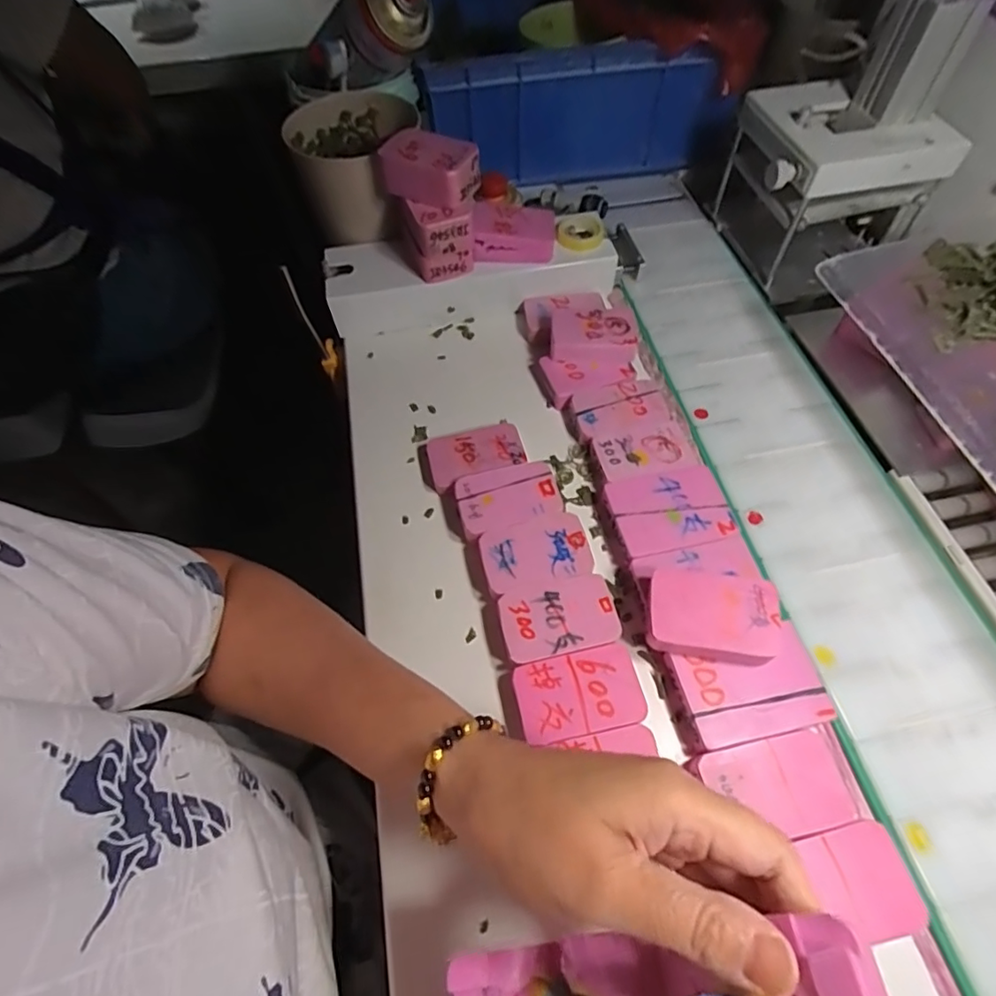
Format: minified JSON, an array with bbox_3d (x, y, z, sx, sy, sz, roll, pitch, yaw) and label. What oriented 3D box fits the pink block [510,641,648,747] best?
[{"bbox_3d":[0.047,0.117,0.319,0.071,0.019,0.044,-13,60,-4],"label":"pink block"}]

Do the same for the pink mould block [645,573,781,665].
[{"bbox_3d":[0.125,0.069,0.321,0.073,0.022,0.047,4,60,6],"label":"pink mould block"}]

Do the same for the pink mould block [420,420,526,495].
[{"bbox_3d":[-0.020,-0.032,0.411,0.077,0.013,0.049,-15,60,-5],"label":"pink mould block"}]

